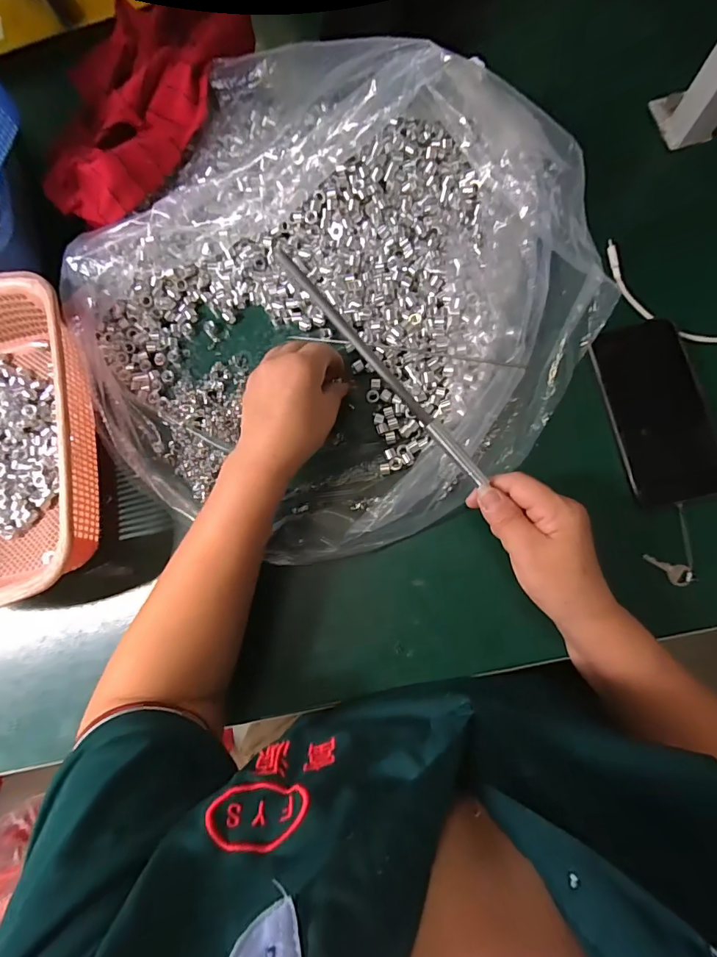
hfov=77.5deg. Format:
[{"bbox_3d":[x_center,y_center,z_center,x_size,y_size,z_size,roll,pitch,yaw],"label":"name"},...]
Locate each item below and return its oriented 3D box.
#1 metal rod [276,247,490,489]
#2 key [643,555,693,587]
[{"bbox_3d":[0.020,-0.073,0.316,0.011,0.007,0.210,-44,102,-1],"label":"metal rod"},{"bbox_3d":[0.258,0.076,0.373,0.037,0.010,0.016,28,87,8],"label":"key"}]

